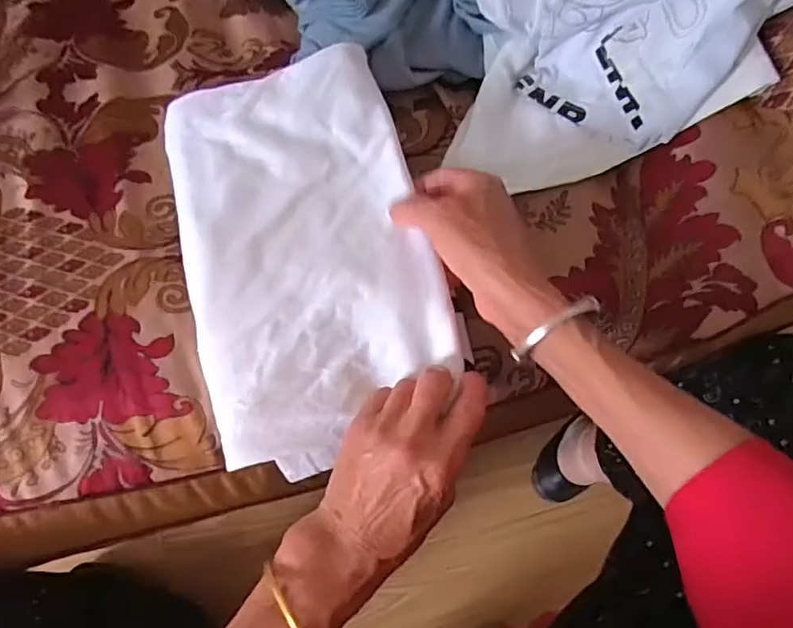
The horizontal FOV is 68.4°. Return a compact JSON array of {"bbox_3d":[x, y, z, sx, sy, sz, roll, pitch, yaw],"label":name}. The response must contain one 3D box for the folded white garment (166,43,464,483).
[{"bbox_3d":[-0.063,-0.045,0.402,0.164,0.021,0.273,-15,77,-2],"label":"folded white garment"}]

